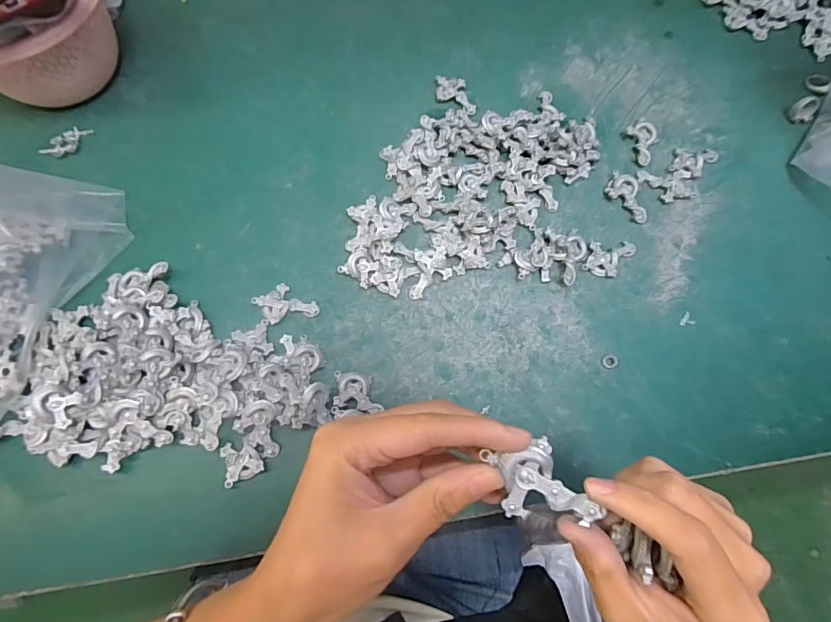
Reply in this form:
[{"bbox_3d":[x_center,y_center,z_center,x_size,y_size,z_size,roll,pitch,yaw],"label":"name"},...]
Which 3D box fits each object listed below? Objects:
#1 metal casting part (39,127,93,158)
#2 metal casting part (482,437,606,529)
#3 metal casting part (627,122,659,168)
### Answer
[{"bbox_3d":[-0.311,-0.150,0.424,0.044,0.007,0.022,-43,77,-14],"label":"metal casting part"},{"bbox_3d":[0.051,0.071,0.193,0.033,0.011,0.039,-22,73,-8],"label":"metal casting part"},{"bbox_3d":[0.213,-0.155,0.440,0.027,0.010,0.043,-12,72,-5],"label":"metal casting part"}]

